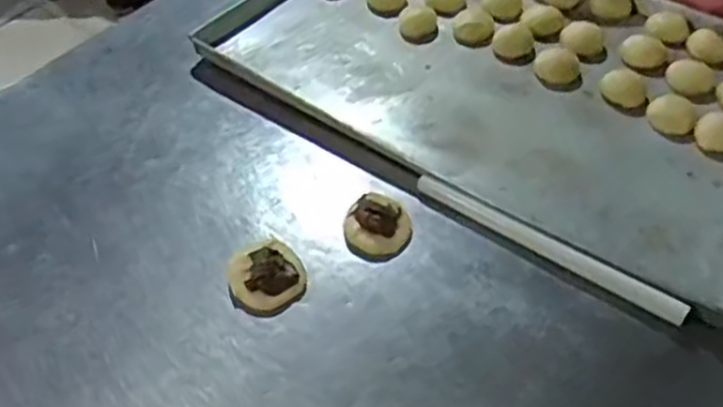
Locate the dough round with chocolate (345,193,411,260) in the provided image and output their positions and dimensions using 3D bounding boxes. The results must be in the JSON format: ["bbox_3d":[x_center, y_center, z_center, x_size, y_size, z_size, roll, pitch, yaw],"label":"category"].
[{"bbox_3d":[0.017,0.018,0.737,0.066,0.028,0.079,-2,48,0],"label":"dough round with chocolate"}]

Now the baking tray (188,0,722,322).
[{"bbox_3d":[0.189,-0.182,0.905,0.721,0.034,0.455,30,55,25],"label":"baking tray"}]

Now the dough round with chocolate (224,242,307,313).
[{"bbox_3d":[-0.093,0.067,0.707,0.071,0.033,0.079,-18,50,-14],"label":"dough round with chocolate"}]

